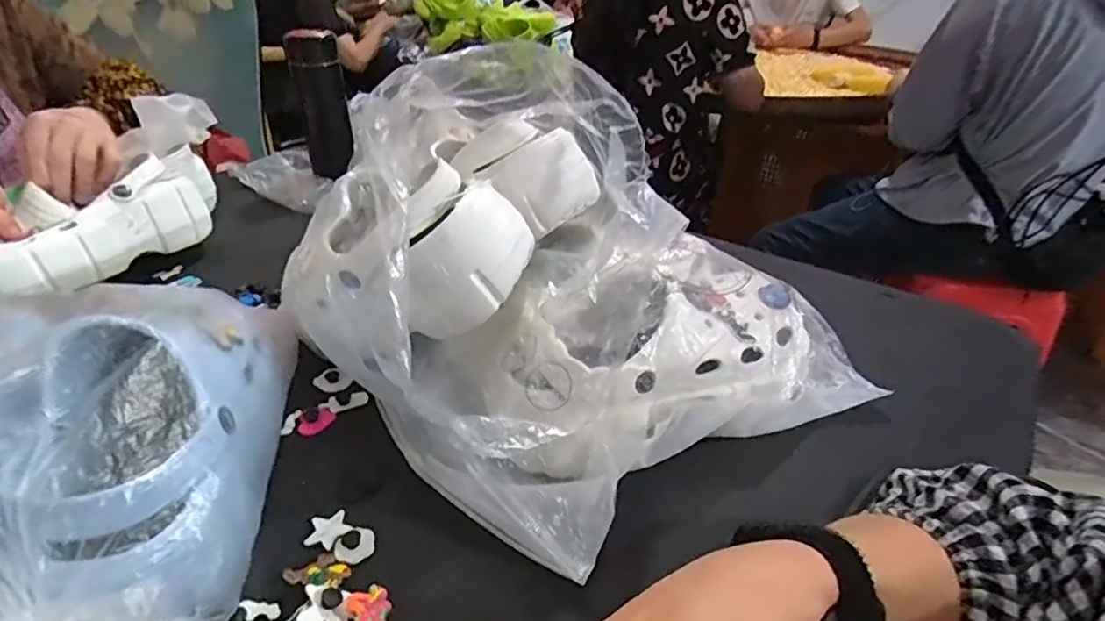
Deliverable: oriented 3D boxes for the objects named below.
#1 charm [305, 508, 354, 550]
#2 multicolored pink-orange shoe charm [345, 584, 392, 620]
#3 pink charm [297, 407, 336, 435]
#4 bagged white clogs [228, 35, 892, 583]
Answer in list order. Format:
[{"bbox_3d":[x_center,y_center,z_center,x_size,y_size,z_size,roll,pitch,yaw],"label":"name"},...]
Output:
[{"bbox_3d":[-0.139,0.137,0.374,0.026,0.004,0.028,1,33,-1],"label":"charm"},{"bbox_3d":[-0.098,0.163,0.323,0.021,0.005,0.029,-22,40,-32],"label":"multicolored pink-orange shoe charm"},{"bbox_3d":[-0.180,0.082,0.452,0.027,0.005,0.022,-26,42,-36],"label":"pink charm"},{"bbox_3d":[0.035,-0.032,0.416,0.342,0.223,0.268,-21,39,-31],"label":"bagged white clogs"}]

